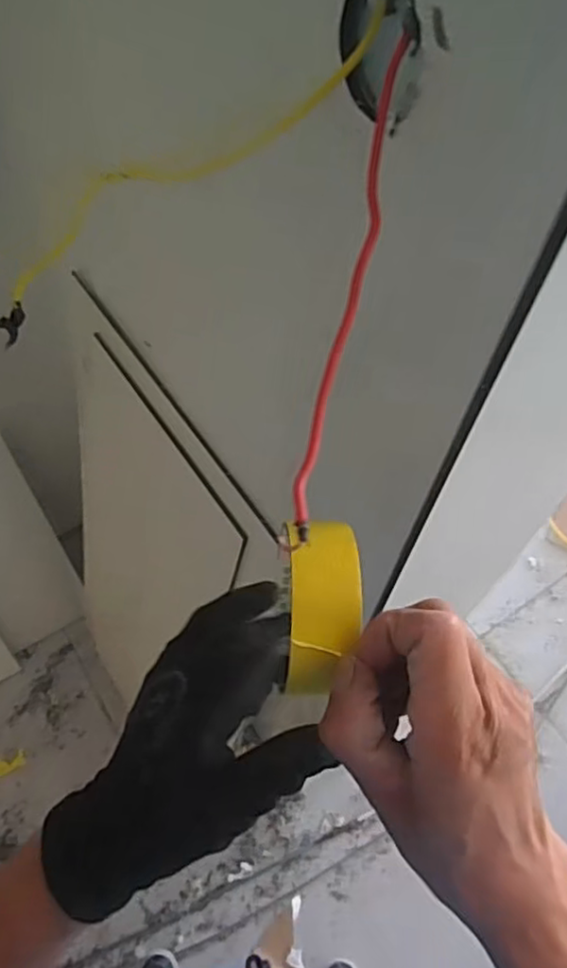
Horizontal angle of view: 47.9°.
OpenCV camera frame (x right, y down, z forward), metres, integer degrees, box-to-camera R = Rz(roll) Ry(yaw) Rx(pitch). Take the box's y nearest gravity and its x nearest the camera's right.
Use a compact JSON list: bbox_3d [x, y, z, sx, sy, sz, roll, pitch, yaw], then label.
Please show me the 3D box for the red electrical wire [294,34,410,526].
[{"bbox_3d":[0.023,-0.068,0.213,0.009,0.008,0.164,12,88,4],"label":"red electrical wire"}]

